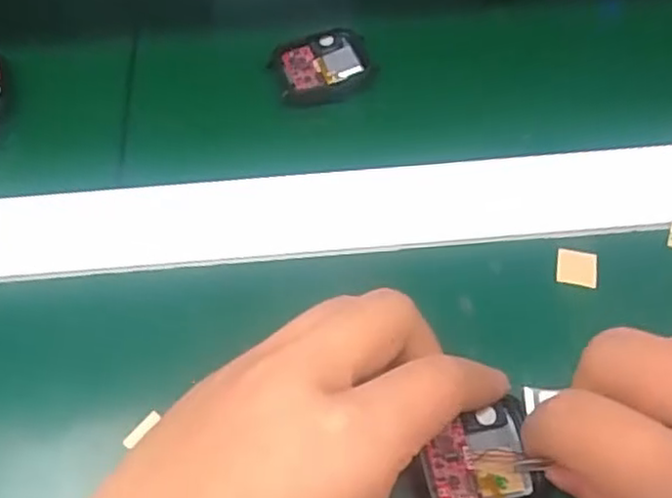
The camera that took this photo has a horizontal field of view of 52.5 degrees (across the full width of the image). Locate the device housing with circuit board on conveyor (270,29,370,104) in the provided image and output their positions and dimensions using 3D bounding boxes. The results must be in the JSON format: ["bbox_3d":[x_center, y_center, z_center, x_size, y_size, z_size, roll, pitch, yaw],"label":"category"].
[{"bbox_3d":[-0.006,-0.088,0.329,0.045,0.007,0.037,-20,61,-9],"label":"device housing with circuit board on conveyor"}]

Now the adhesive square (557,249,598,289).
[{"bbox_3d":[0.095,0.007,0.268,0.015,0.004,0.015,8,61,7],"label":"adhesive square"}]

